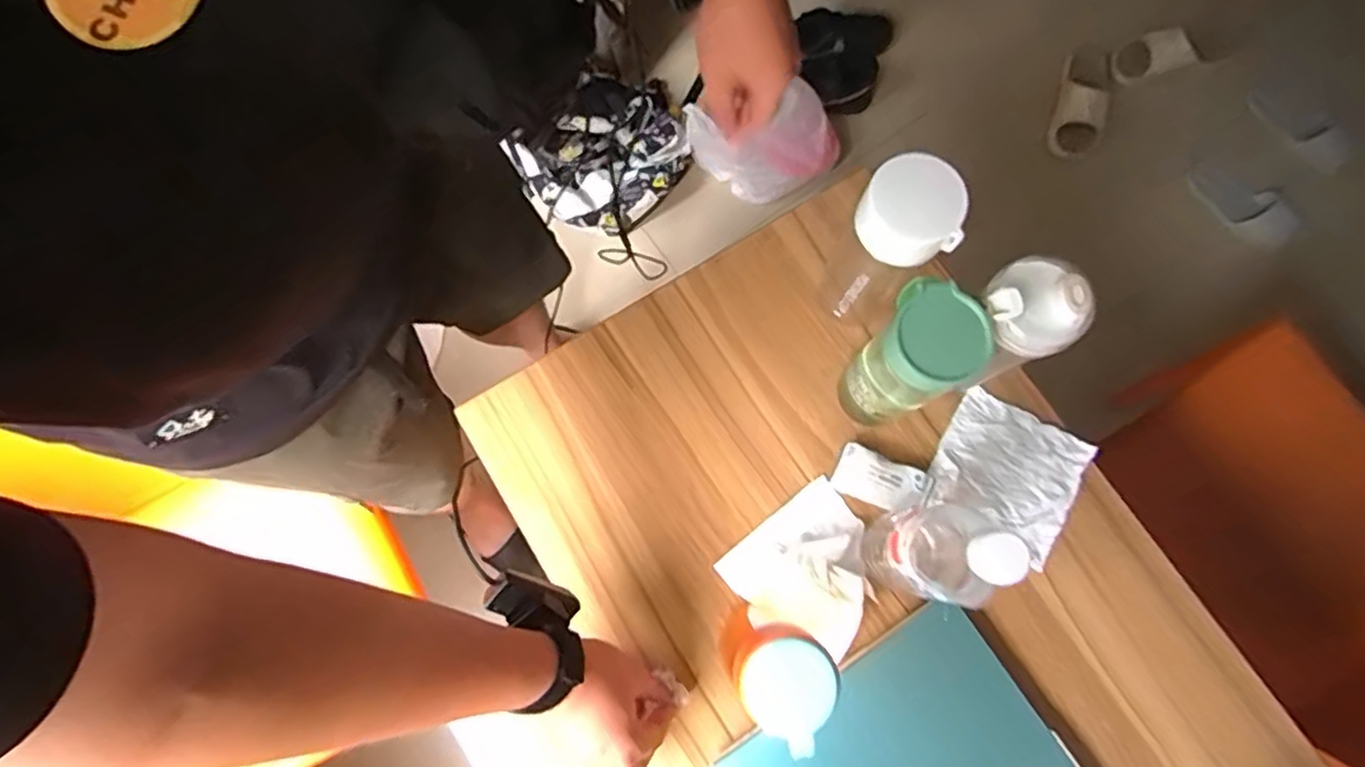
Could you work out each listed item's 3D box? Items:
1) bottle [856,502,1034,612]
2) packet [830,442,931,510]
[{"bbox_3d":[0.187,0.128,0.527,0.064,0.227,0.066,0,76,0],"label":"bottle"},{"bbox_3d":[0.181,0.090,0.638,0.082,0.022,0.043,22,76,5],"label":"packet"}]

